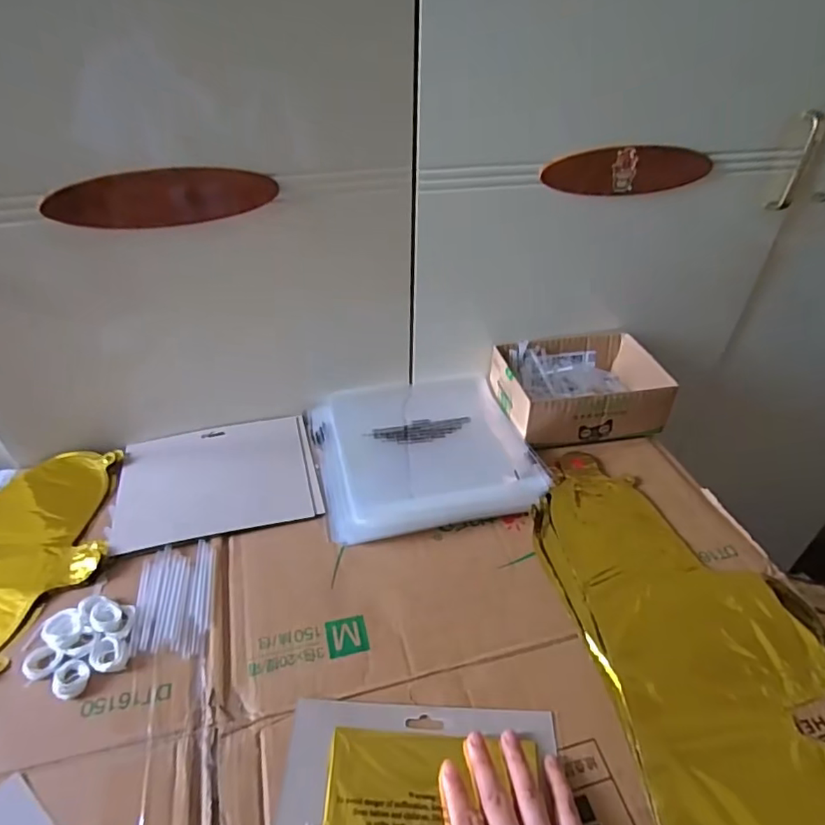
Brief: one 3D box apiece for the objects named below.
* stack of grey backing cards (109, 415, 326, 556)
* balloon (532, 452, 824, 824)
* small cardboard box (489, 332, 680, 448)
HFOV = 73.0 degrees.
[{"bbox_3d":[-0.207,0.070,0.600,0.200,0.009,0.157,-10,42,-13],"label":"stack of grey backing cards"},{"bbox_3d":[0.243,0.200,0.455,0.209,0.016,0.435,-9,42,-13],"label":"balloon"},{"bbox_3d":[0.195,-0.031,0.674,0.177,0.066,0.133,-6,42,-9],"label":"small cardboard box"}]

